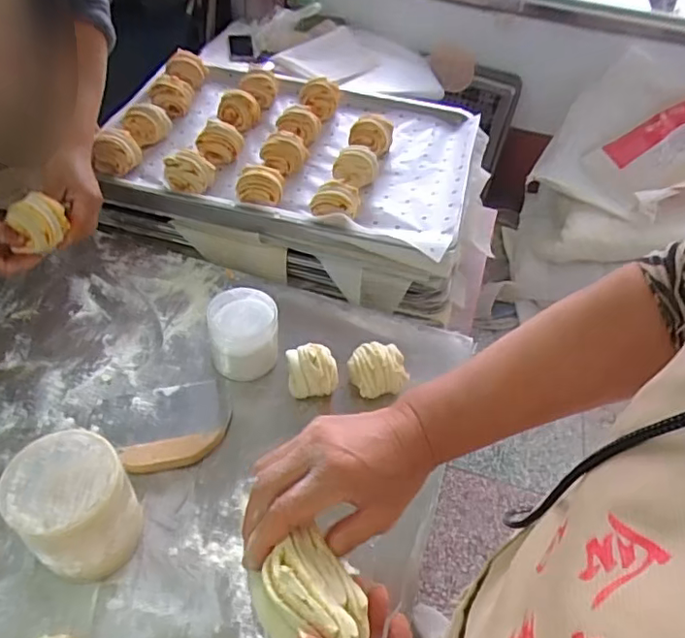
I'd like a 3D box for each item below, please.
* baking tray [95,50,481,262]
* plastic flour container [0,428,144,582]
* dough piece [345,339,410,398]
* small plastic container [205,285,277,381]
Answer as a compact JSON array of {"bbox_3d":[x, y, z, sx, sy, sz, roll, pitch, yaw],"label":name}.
[{"bbox_3d":[-0.076,-0.302,0.965,0.580,0.066,0.423,16,49,8],"label":"baking tray"},{"bbox_3d":[-0.244,0.176,0.531,0.092,0.122,0.091,3,48,-3],"label":"plastic flour container"},{"bbox_3d":[0.045,0.066,0.719,0.069,0.056,0.061,-9,50,-13],"label":"dough piece"},{"bbox_3d":[-0.124,0.021,0.716,0.081,0.086,0.081,3,48,-3],"label":"small plastic container"}]

